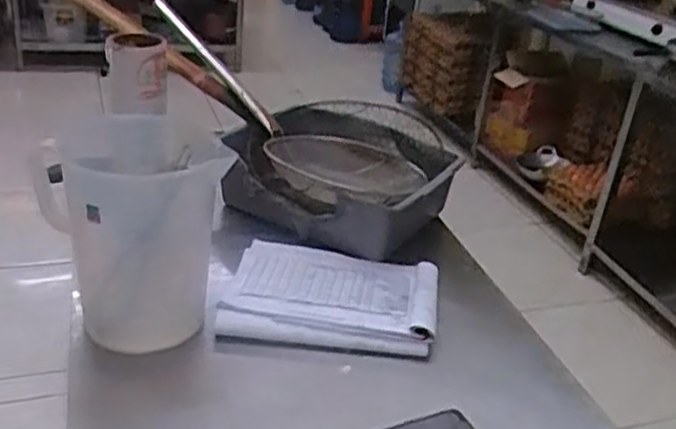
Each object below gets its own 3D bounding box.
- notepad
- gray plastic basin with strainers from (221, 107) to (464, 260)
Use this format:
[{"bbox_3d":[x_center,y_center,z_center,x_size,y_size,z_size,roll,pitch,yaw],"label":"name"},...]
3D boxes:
[{"bbox_3d":[-0.010,0.115,1.094,0.312,0.030,0.252,6,26,5],"label":"notepad"},{"bbox_3d":[-0.001,-0.074,1.351,0.414,0.146,0.322,9,28,5],"label":"gray plastic basin with strainers"}]

